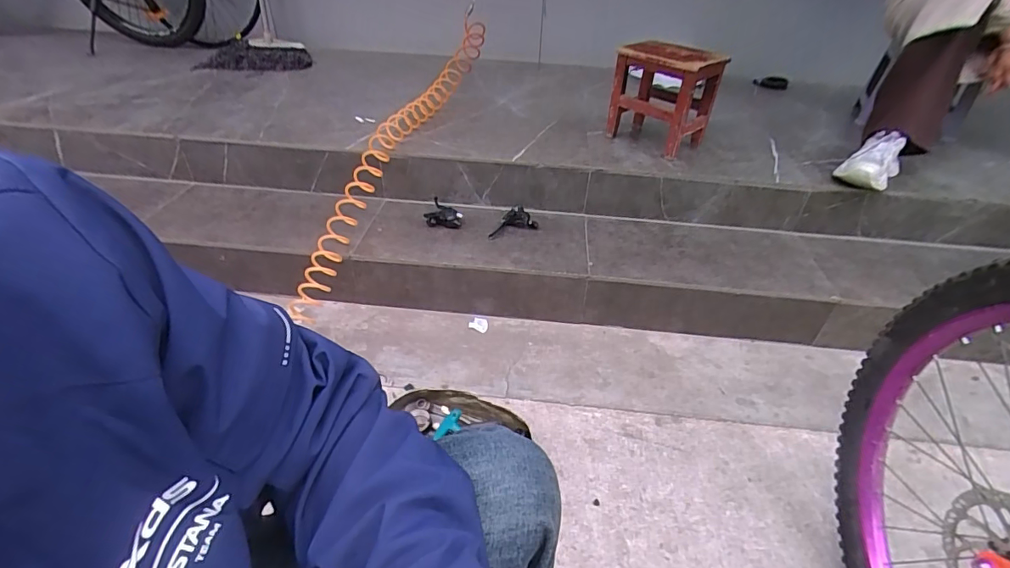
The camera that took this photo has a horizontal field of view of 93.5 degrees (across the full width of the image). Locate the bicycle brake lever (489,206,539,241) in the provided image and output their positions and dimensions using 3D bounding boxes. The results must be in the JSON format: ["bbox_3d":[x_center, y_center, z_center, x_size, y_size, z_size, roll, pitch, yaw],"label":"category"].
[{"bbox_3d":[0.015,-0.170,1.286,0.139,0.033,0.086,-10,40,-15],"label":"bicycle brake lever"}]

